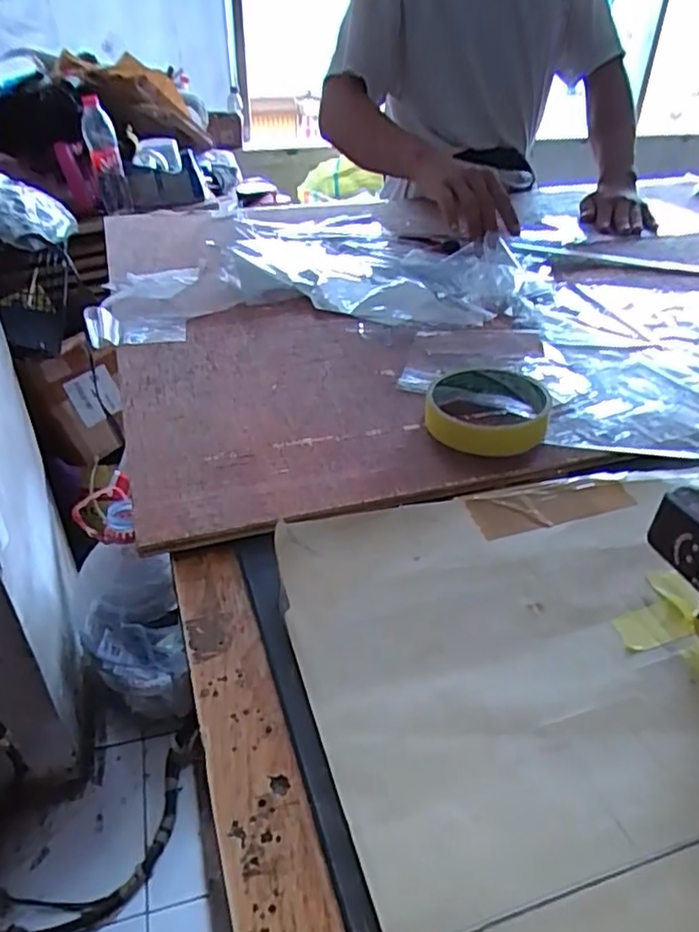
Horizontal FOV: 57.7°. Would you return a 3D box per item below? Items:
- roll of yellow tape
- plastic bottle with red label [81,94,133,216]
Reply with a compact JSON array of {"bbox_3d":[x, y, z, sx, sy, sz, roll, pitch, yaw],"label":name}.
[{"bbox_3d":[0.094,-0.041,0.442,0.080,0.026,0.079,5,36,6],"label":"roll of yellow tape"},{"bbox_3d":[-0.521,-0.658,1.356,0.065,0.222,0.059,-12,38,-18],"label":"plastic bottle with red label"}]

